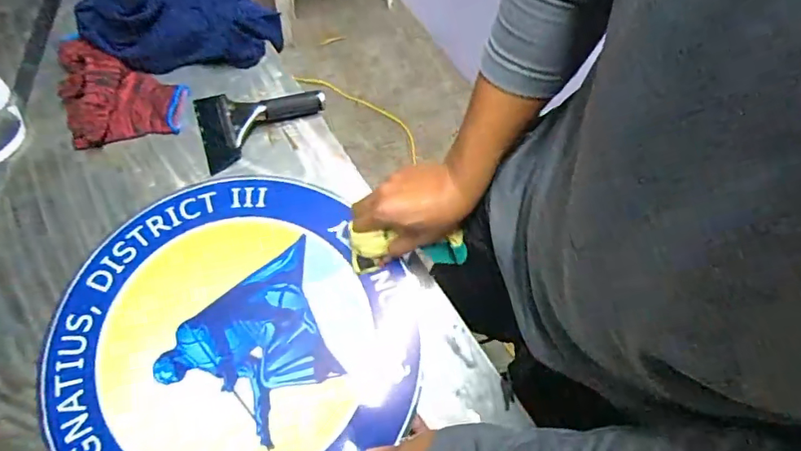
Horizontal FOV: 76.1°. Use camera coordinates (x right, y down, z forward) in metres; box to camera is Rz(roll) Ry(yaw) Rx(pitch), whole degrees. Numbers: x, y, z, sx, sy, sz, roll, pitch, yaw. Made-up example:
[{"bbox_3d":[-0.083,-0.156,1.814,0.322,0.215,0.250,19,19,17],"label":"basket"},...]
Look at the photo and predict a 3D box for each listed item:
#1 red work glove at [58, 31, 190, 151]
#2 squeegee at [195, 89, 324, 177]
[{"bbox_3d":[-0.389,-0.193,0.711,0.157,0.058,0.157,-8,69,-8],"label":"red work glove"},{"bbox_3d":[-0.195,-0.154,0.718,0.172,0.046,0.108,-17,70,-11],"label":"squeegee"}]

